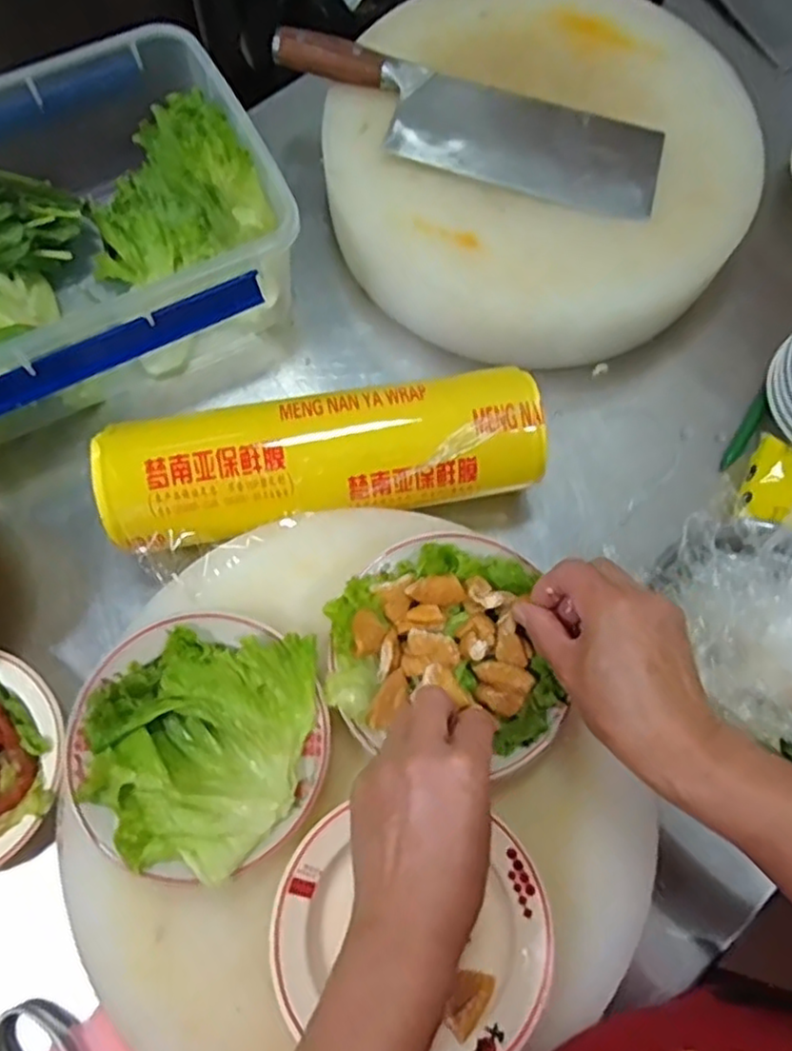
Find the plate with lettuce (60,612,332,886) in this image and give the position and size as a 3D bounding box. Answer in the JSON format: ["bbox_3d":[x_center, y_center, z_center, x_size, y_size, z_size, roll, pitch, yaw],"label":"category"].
[{"bbox_3d":[-0.120,0.132,0.427,0.152,0.037,0.146,0,71,-1],"label":"plate with lettuce"}]

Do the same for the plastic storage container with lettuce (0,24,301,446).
[{"bbox_3d":[-0.272,-0.212,0.562,0.352,0.153,0.246,-28,74,-10],"label":"plastic storage container with lettuce"}]

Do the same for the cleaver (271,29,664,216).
[{"bbox_3d":[0.057,-0.333,0.568,0.329,0.033,0.095,16,72,4],"label":"cleaver"}]

